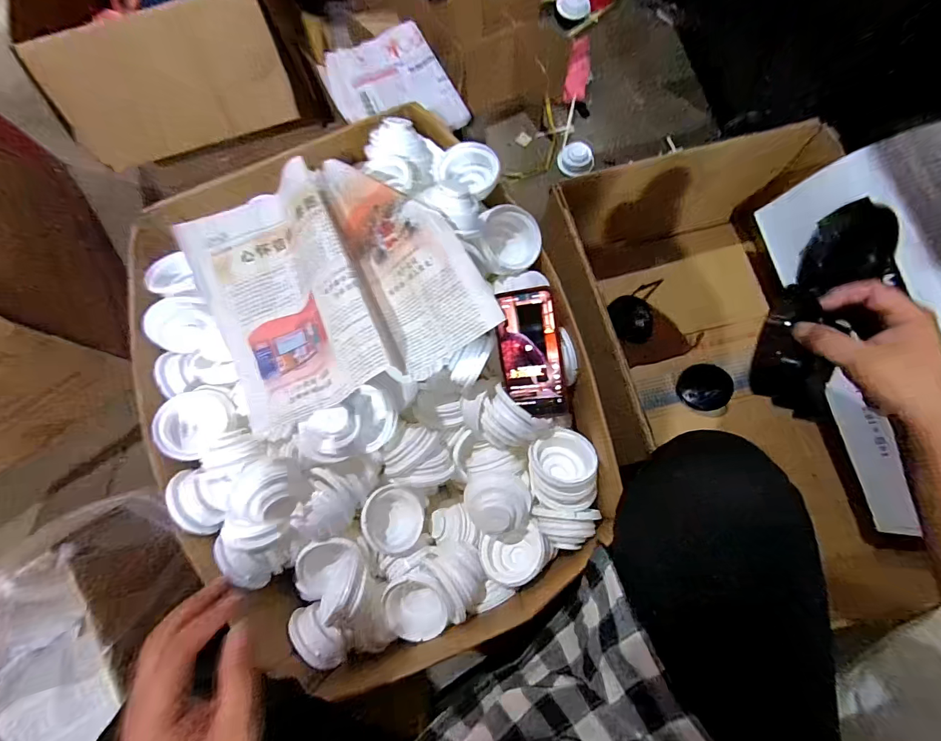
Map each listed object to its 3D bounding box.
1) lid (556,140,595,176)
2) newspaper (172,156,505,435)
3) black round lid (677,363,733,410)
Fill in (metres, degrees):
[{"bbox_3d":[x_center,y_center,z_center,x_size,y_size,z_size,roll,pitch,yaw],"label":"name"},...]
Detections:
[{"bbox_3d":[0.245,-0.489,0.966,0.079,0.021,0.089,-4,75,-1],"label":"lid"},{"bbox_3d":[-0.158,-0.104,0.491,0.312,0.095,0.266,-21,76,-5],"label":"newspaper"},{"bbox_3d":[0.445,0.032,0.796,0.093,0.008,0.086,-4,82,28],"label":"black round lid"}]

